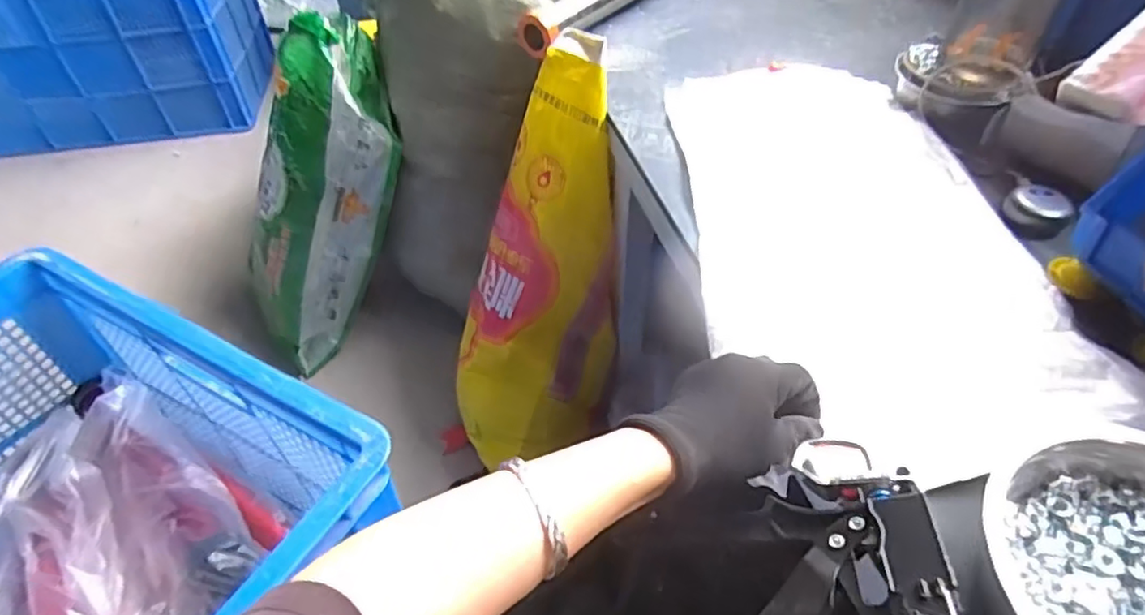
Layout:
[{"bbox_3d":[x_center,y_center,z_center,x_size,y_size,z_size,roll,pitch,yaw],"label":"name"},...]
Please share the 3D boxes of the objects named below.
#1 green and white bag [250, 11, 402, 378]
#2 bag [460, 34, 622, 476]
[{"bbox_3d":[-0.454,-0.189,1.149,0.231,0.636,0.127,28,24,26],"label":"green and white bag"},{"bbox_3d":[-0.037,-0.053,0.932,0.237,0.636,0.087,16,22,16],"label":"bag"}]

